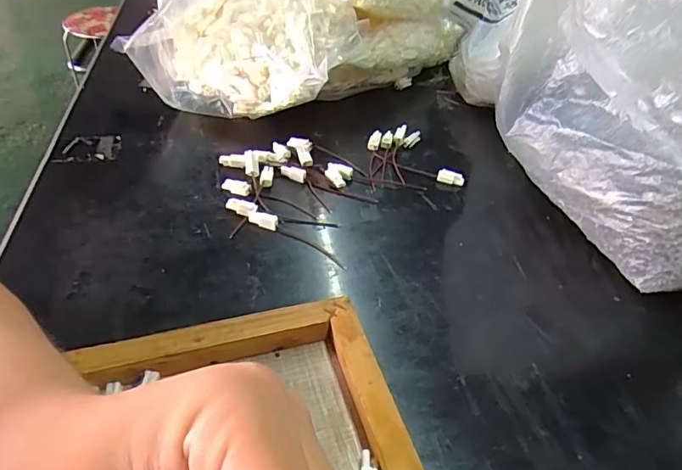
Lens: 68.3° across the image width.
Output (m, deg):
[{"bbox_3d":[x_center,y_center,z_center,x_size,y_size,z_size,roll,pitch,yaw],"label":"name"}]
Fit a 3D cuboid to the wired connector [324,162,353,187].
[{"bbox_3d":[-0.003,-0.057,0.482,0.024,0.013,0.024,9,41,4],"label":"wired connector"}]

